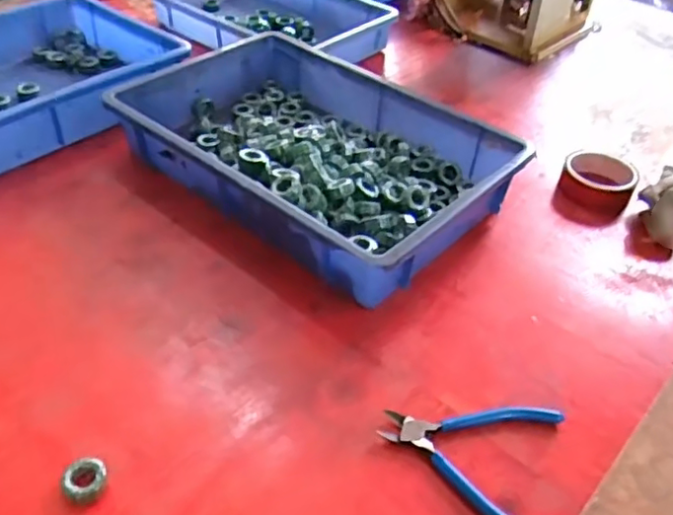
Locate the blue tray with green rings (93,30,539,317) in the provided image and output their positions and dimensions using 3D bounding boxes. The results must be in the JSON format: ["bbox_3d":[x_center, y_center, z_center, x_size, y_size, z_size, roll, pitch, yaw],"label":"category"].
[{"bbox_3d":[-0.030,-0.132,0.771,0.439,0.092,0.297,30,49,26],"label":"blue tray with green rings"}]

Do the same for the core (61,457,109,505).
[{"bbox_3d":[-0.187,0.165,0.468,0.031,0.017,0.029,2,42,-2],"label":"core"}]

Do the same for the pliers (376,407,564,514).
[{"bbox_3d":[0.107,0.153,0.507,0.138,0.014,0.117,15,44,12],"label":"pliers"}]

